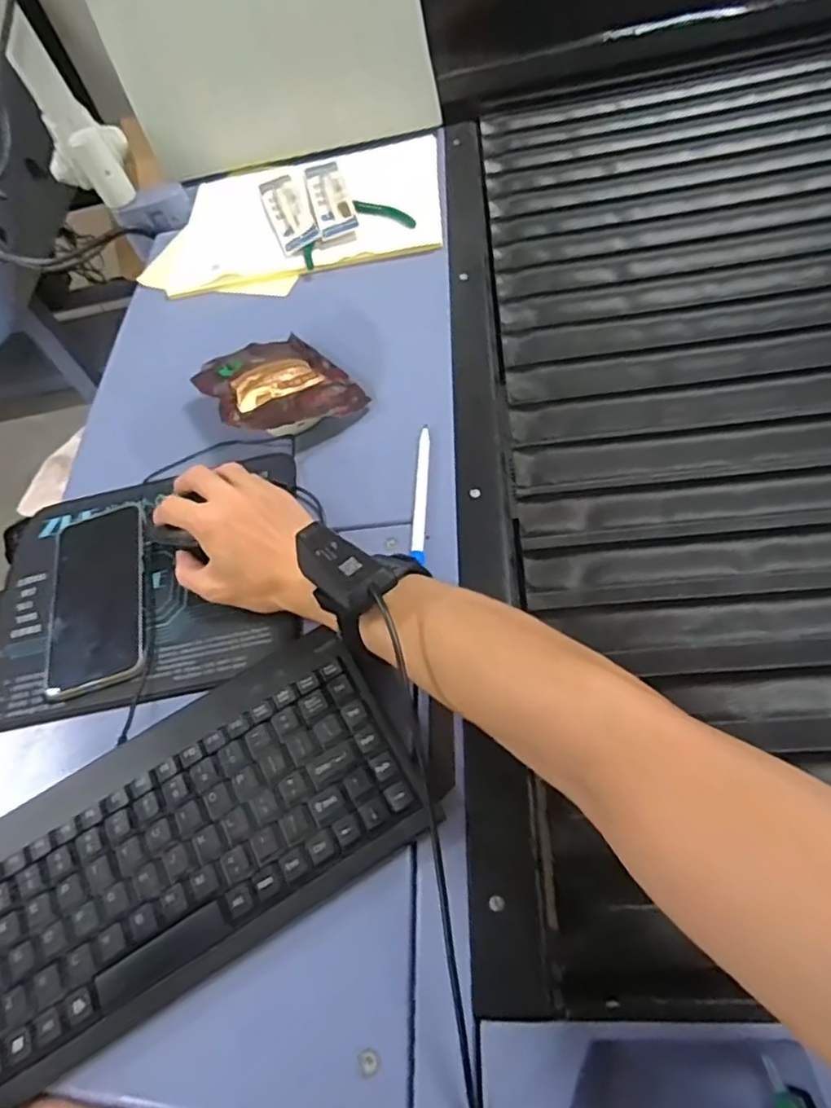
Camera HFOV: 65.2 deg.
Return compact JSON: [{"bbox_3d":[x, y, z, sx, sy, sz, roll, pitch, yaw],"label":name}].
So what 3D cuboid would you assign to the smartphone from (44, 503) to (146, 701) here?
[{"bbox_3d":[-0.248,0.031,0.511,0.074,0.018,0.165,-18,55,1],"label":"smartphone"}]

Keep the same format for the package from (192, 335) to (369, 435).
[{"bbox_3d":[-0.129,-0.155,0.602,0.116,0.040,0.158,-34,56,-10],"label":"package"}]

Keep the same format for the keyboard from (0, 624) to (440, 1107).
[{"bbox_3d":[-0.141,0.167,0.372,0.280,0.022,0.142,-30,62,-12],"label":"keyboard"}]

